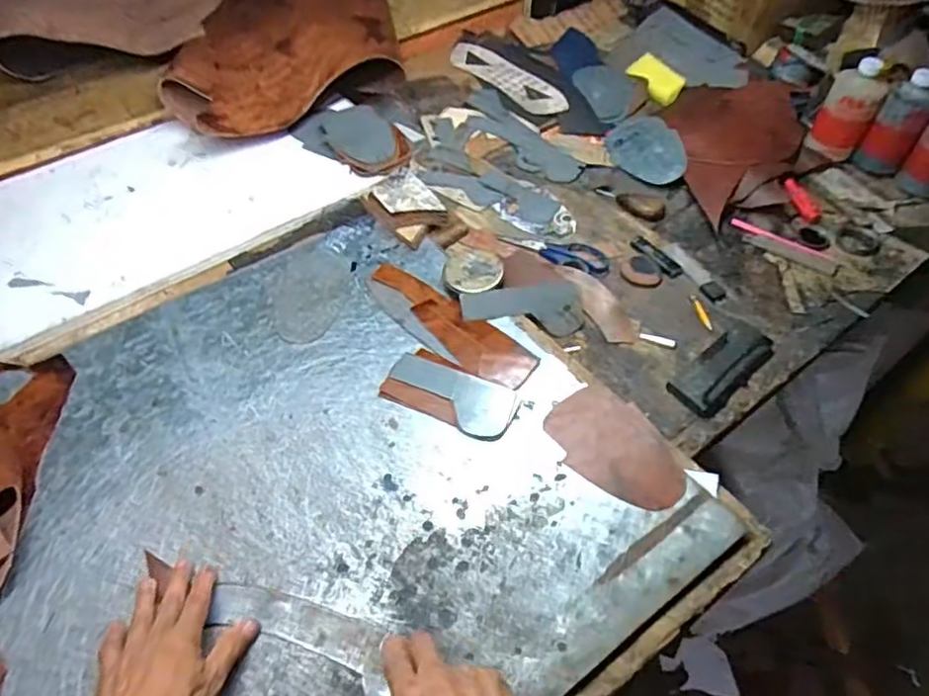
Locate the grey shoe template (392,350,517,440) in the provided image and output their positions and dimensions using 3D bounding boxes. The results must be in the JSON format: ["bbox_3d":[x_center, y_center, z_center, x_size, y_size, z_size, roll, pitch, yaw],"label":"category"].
[{"bbox_3d":[-0.017,0.052,0.688,0.147,0.004,0.066,19,59,18],"label":"grey shoe template"}]

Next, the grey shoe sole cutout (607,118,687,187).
[{"bbox_3d":[0.300,-0.330,1.034,0.115,0.007,0.168,-8,53,8],"label":"grey shoe sole cutout"}]

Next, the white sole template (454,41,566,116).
[{"bbox_3d":[0.078,-0.493,1.135,0.083,0.007,0.282,-36,61,-21],"label":"white sole template"}]

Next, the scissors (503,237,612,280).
[{"bbox_3d":[0.131,-0.136,0.864,0.151,0.006,0.062,23,54,19],"label":"scissors"}]

